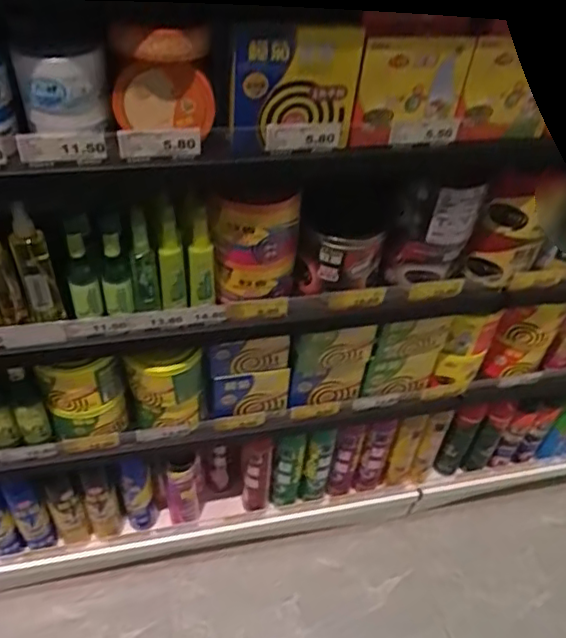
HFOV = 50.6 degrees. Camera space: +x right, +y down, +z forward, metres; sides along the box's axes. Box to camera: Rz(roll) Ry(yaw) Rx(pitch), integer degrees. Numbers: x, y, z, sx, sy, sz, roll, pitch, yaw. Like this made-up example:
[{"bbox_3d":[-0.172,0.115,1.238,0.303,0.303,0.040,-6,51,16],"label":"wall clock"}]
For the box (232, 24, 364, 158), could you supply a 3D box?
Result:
[{"bbox_3d":[0.016,-0.276,0.721,0.150,0.139,0.031,-10,46,-16],"label":"box"}]

